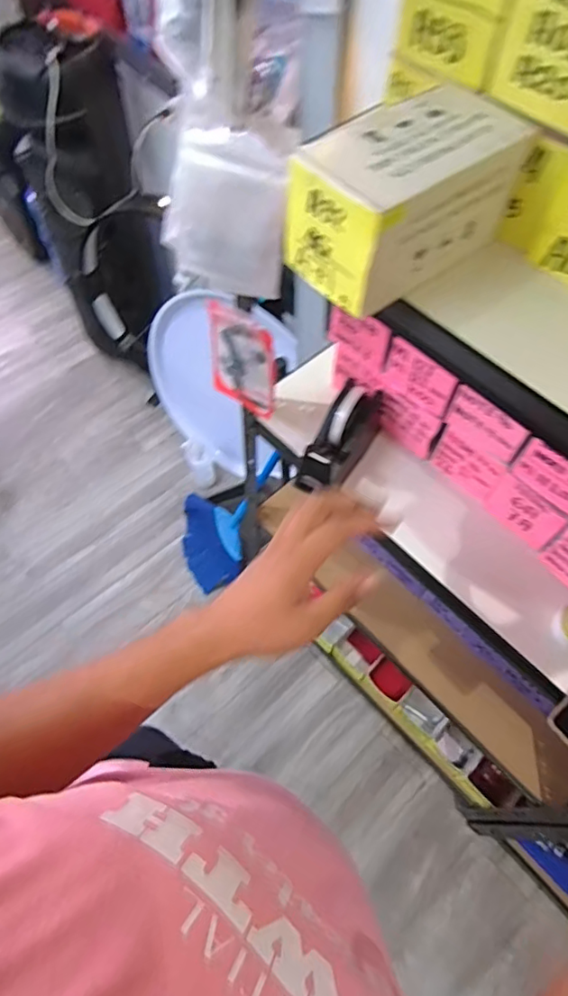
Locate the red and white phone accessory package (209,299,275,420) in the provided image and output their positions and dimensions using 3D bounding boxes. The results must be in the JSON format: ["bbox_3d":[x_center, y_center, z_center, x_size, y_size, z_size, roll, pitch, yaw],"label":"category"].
[{"bbox_3d":[-0.055,-0.178,0.747,0.102,0.157,0.018,34,65,15],"label":"red and white phone accessory package"}]

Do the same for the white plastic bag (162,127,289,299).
[{"bbox_3d":[-0.060,-0.275,0.550,0.130,0.151,0.024,19,62,7],"label":"white plastic bag"}]

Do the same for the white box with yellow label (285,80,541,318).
[{"bbox_3d":[0.098,-0.243,0.455,0.172,0.097,0.102,-39,70,-21],"label":"white box with yellow label"}]

